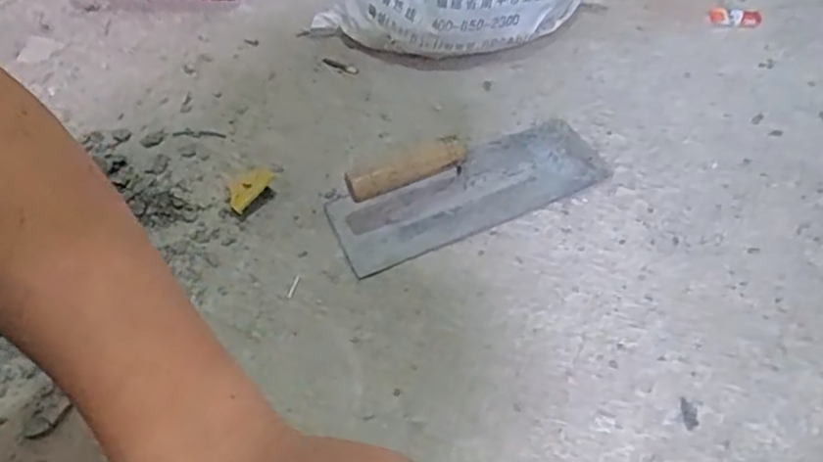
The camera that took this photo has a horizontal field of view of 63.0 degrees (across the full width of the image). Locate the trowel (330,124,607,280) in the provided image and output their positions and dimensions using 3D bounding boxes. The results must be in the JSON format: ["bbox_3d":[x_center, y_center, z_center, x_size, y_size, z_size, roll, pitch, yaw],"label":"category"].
[{"bbox_3d":[0.059,-0.063,0.676,0.286,0.070,0.114,-18,51,-11],"label":"trowel"}]

